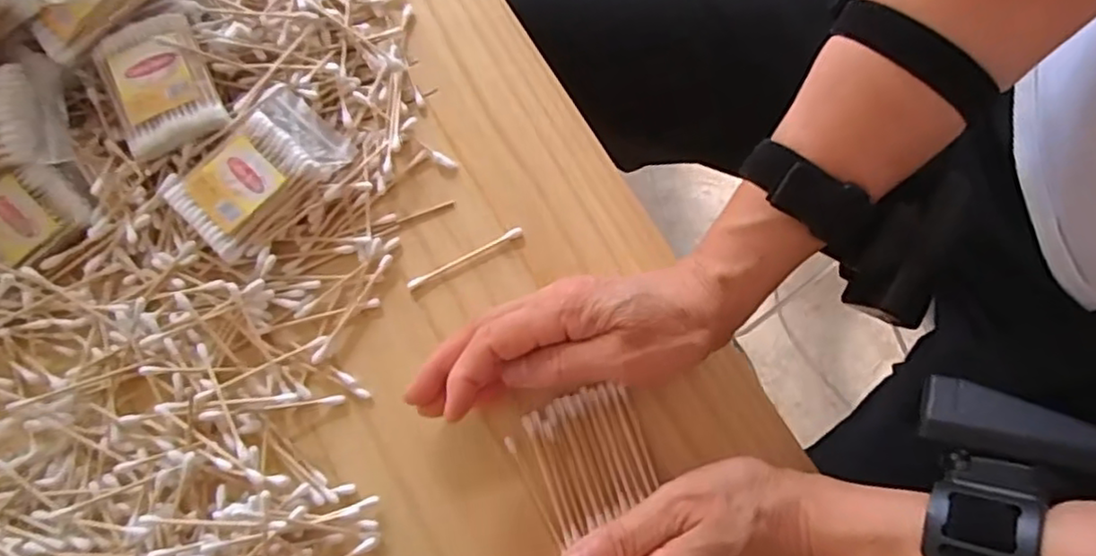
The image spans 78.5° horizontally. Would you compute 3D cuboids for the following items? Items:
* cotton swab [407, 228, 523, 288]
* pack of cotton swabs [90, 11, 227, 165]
[{"bbox_3d":[-0.047,-0.012,0.382,0.071,0.006,0.006,-26,73,-10],"label":"cotton swab"},{"bbox_3d":[-0.221,-0.110,0.381,0.057,0.016,0.072,-24,85,-5],"label":"pack of cotton swabs"}]

